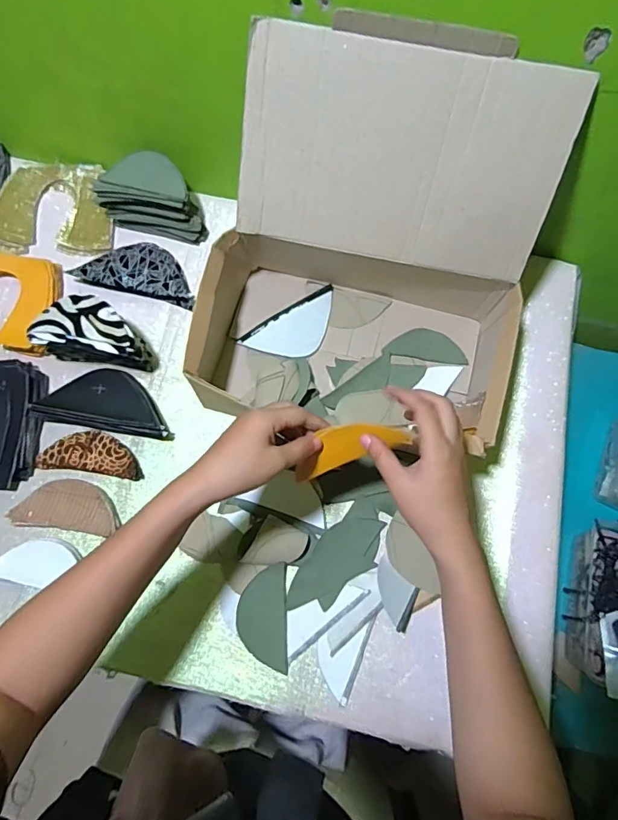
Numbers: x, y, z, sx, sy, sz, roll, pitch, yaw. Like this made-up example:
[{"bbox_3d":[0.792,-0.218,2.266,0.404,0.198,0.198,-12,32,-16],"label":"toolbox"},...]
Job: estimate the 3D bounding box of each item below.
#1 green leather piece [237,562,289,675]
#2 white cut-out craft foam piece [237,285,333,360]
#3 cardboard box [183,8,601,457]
[{"bbox_3d":[-0.050,0.226,0.528,0.052,0.004,0.107,-1,76,-6],"label":"green leather piece"},{"bbox_3d":[-0.013,-0.100,0.614,0.130,0.006,0.065,-33,77,-11],"label":"white cut-out craft foam piece"},{"bbox_3d":[0.061,-0.144,0.508,0.335,0.254,0.316,11,74,1],"label":"cardboard box"}]

